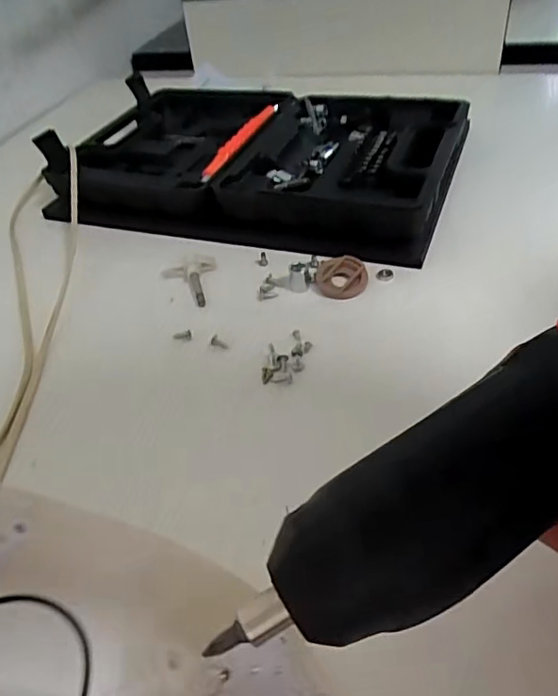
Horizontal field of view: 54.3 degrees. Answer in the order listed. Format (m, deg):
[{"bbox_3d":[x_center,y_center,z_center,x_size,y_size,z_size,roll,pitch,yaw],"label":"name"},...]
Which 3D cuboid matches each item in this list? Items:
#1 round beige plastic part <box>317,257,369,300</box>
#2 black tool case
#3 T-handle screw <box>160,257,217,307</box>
[{"bbox_3d":[0.043,-0.050,0.376,0.034,0.013,0.036,-2,44,5],"label":"round beige plastic part"},{"bbox_3d":[-0.019,-0.182,0.510,0.355,0.049,0.251,13,47,19],"label":"black tool case"},{"bbox_3d":[-0.065,-0.048,0.391,0.041,0.012,0.048,-9,43,-3],"label":"T-handle screw"}]

